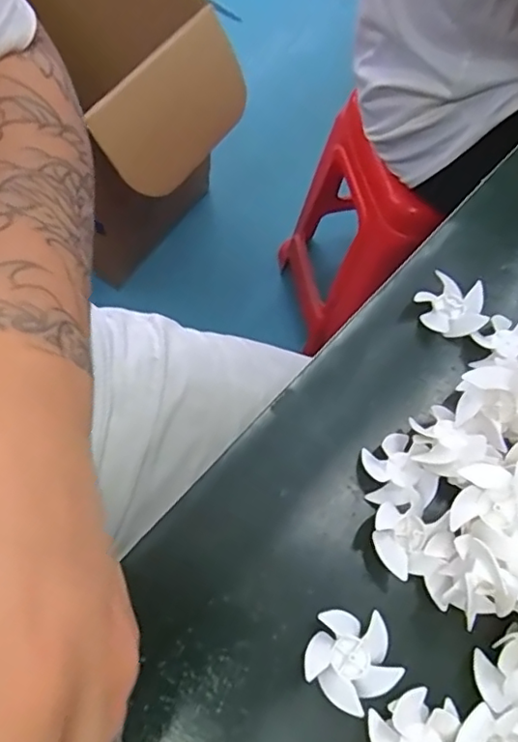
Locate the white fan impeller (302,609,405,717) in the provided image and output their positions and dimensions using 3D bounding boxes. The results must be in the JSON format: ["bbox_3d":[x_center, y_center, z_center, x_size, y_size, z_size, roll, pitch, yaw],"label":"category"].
[{"bbox_3d":[0.043,0.132,0.276,0.041,0.014,0.041,1,63,-1],"label":"white fan impeller"}]

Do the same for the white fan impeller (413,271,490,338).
[{"bbox_3d":[0.116,-0.039,0.361,0.037,0.015,0.041,-16,65,-9],"label":"white fan impeller"}]

